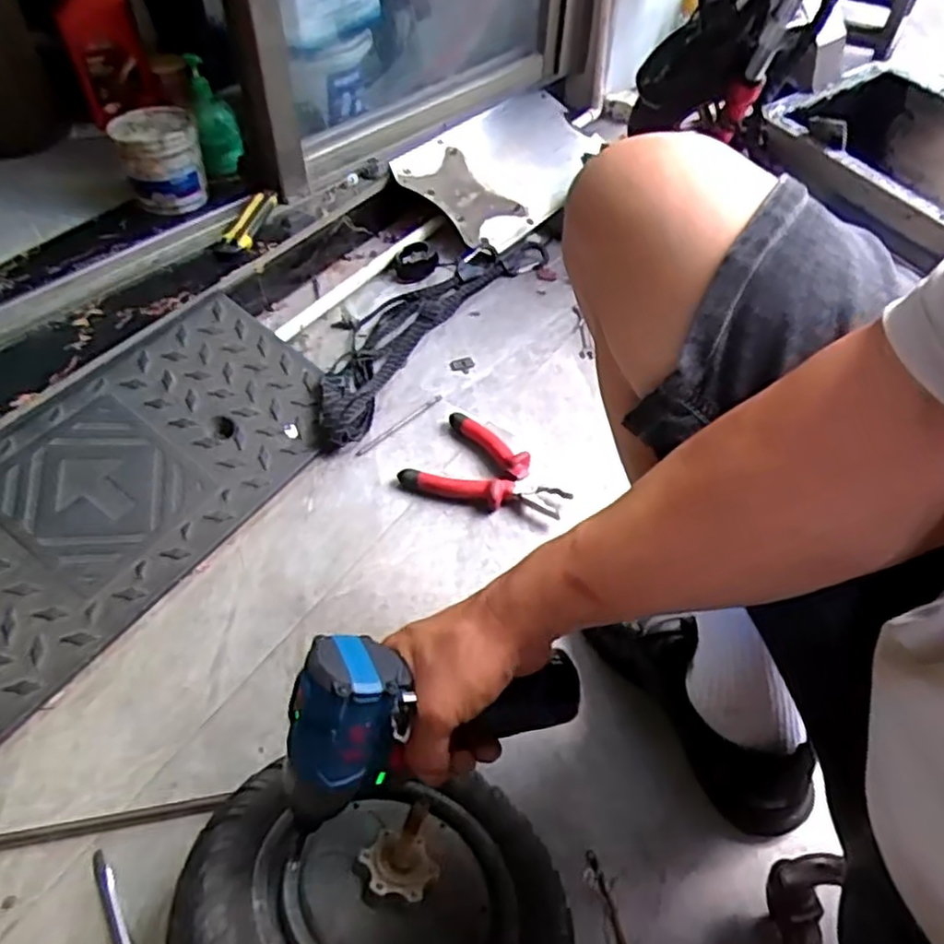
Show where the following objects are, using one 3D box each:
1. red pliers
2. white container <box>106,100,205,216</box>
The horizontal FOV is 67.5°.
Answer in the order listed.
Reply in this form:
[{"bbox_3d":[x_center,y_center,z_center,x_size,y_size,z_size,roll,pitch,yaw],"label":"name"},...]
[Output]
[{"bbox_3d":[0.017,0.007,0.808,0.176,0.030,0.116,31,56,21],"label":"red pliers"},{"bbox_3d":[-0.444,-0.446,1.015,0.111,0.102,0.095,-19,54,-17],"label":"white container"}]

